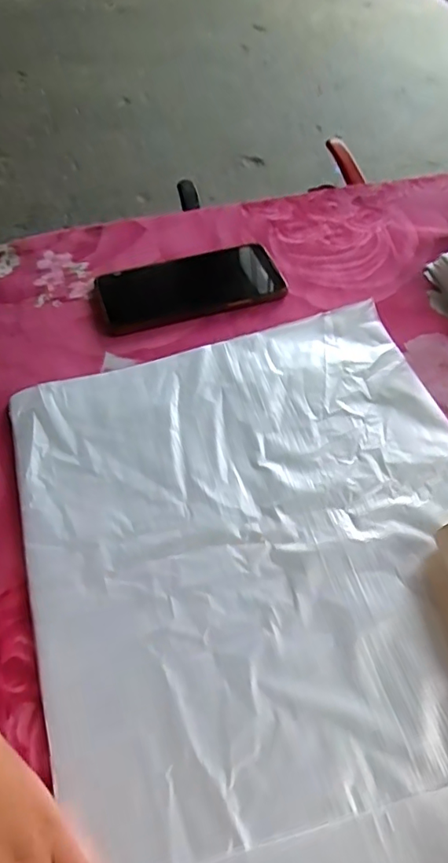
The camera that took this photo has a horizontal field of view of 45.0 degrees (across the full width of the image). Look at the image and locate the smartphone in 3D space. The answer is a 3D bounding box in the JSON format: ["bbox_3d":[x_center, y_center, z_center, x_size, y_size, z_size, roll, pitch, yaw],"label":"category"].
[{"bbox_3d":[-0.031,-0.135,0.497,0.165,0.015,0.084,-16,56,-11],"label":"smartphone"}]

